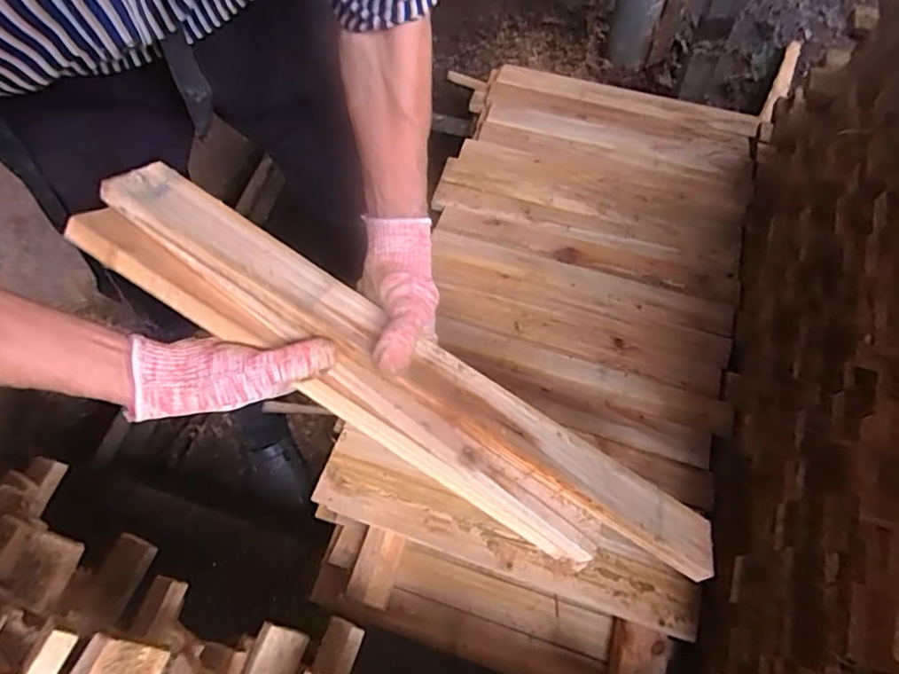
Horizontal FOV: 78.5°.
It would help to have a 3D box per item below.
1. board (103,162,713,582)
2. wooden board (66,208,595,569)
[{"bbox_3d":[-0.021,0.028,0.448,0.551,0.022,0.056,34,69,-3],"label":"board"},{"bbox_3d":[-0.090,0.041,0.440,0.464,0.029,0.038,34,69,-1],"label":"wooden board"}]

